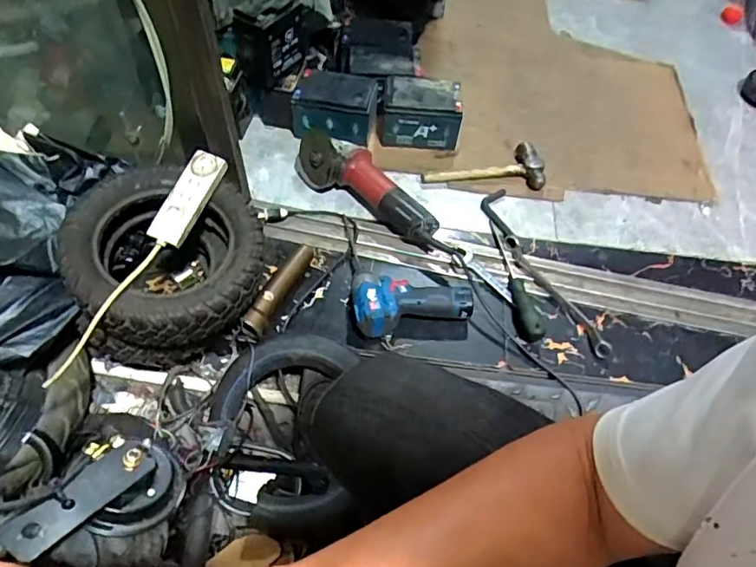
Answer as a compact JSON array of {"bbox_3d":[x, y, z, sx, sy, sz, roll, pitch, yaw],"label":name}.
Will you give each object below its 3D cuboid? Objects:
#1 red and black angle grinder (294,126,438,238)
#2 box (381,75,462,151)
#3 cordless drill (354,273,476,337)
[{"bbox_3d":[-0.020,-0.182,0.947,0.308,0.075,0.082,33,61,17],"label":"red and black angle grinder"},{"bbox_3d":[0.086,-0.343,1.048,0.155,0.094,0.101,6,56,0],"label":"box"},{"bbox_3d":[0.053,0.022,0.830,0.191,0.059,0.101,-8,57,-9],"label":"cordless drill"}]

